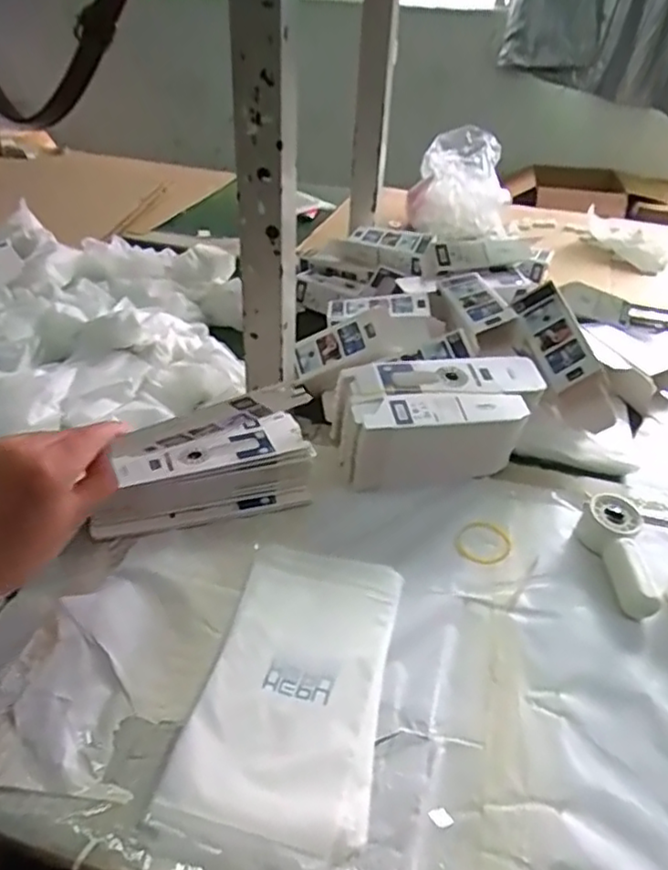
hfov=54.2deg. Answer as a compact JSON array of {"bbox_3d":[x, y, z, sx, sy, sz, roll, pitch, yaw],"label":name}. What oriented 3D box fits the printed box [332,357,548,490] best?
[{"bbox_3d":[0.104,-0.014,0.641,0.196,0.086,0.091,-5,39,-11],"label":"printed box"}]

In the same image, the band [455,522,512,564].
[{"bbox_3d":[0.132,0.096,0.578,0.055,0.004,0.048,-20,41,-32],"label":"band"}]

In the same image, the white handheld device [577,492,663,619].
[{"bbox_3d":[0.238,0.098,0.550,0.049,0.034,0.108,7,36,5],"label":"white handheld device"}]

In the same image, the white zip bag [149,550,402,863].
[{"bbox_3d":[-0.025,0.169,0.465,0.120,0.004,0.218,10,36,9],"label":"white zip bag"}]

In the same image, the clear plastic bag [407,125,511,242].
[{"bbox_3d":[0.232,-0.463,1.199,0.175,0.130,0.247,8,36,6],"label":"clear plastic bag"}]

